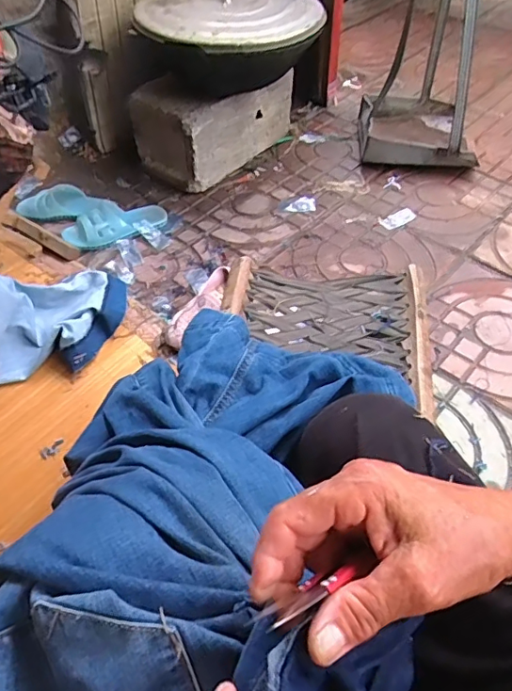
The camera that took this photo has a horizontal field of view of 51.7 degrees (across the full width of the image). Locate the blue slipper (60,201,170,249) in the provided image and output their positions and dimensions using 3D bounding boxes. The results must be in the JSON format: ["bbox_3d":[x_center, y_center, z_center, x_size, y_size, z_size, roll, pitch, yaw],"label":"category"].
[{"bbox_3d":[-0.302,-0.267,1.144,0.223,0.053,0.089,-24,54,-18],"label":"blue slipper"}]

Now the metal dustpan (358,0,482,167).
[{"bbox_3d":[0.407,-0.683,1.214,0.272,0.495,0.309,8,51,8],"label":"metal dustpan"}]

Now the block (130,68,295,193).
[{"bbox_3d":[-0.096,-0.561,1.292,0.191,0.207,0.370,34,59,25],"label":"block"}]

